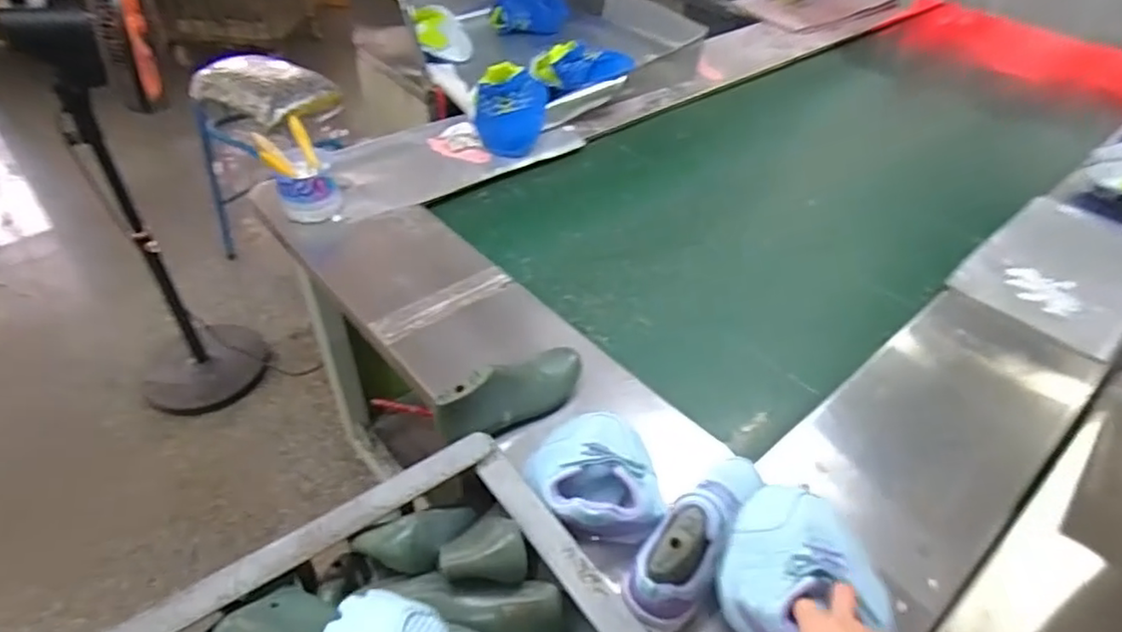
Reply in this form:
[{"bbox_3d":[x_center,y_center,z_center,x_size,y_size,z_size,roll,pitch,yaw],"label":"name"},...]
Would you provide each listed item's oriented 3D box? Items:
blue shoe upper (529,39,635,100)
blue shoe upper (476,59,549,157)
[{"bbox_3d":[0.046,-0.578,1.504,0.234,0.089,0.115,7,43,4],"label":"blue shoe upper"},{"bbox_3d":[-0.110,-0.447,1.400,0.158,0.207,0.053,1,-2,-4],"label":"blue shoe upper"}]

